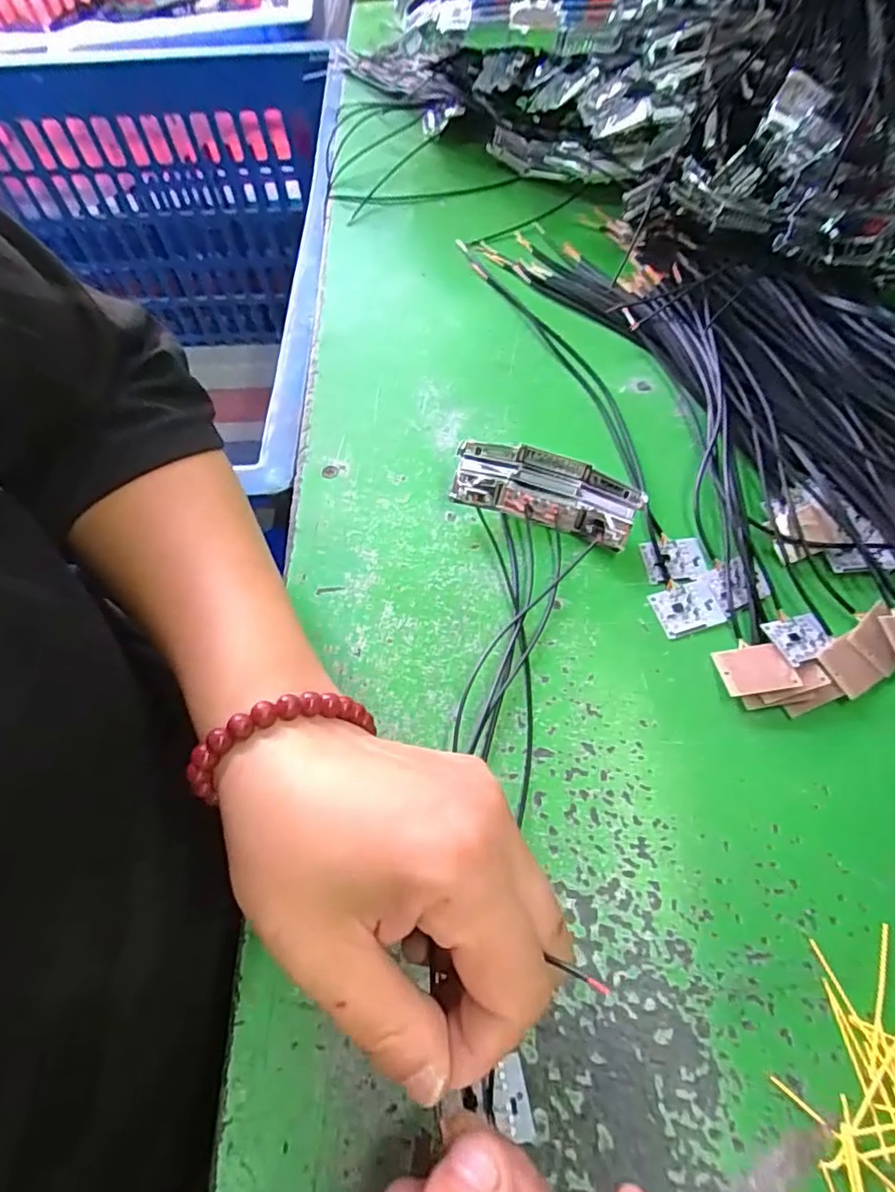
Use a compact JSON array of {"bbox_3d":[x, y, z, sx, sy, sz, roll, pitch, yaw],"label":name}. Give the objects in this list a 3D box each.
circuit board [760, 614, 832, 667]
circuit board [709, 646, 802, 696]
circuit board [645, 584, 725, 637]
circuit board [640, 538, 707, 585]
[{"bbox_3d":[0.173,0.021,0.288,0.029,0.004,0.024,-13,57,-14],"label":"circuit board"},{"bbox_3d":[0.146,0.035,0.280,0.031,0.004,0.024,-12,47,5],"label":"circuit board"},{"bbox_3d":[0.122,0.005,0.300,0.032,0.004,0.025,-16,63,-6],"label":"circuit board"},{"bbox_3d":[0.121,-0.019,0.314,0.034,0.004,0.025,-10,62,-2],"label":"circuit board"}]

